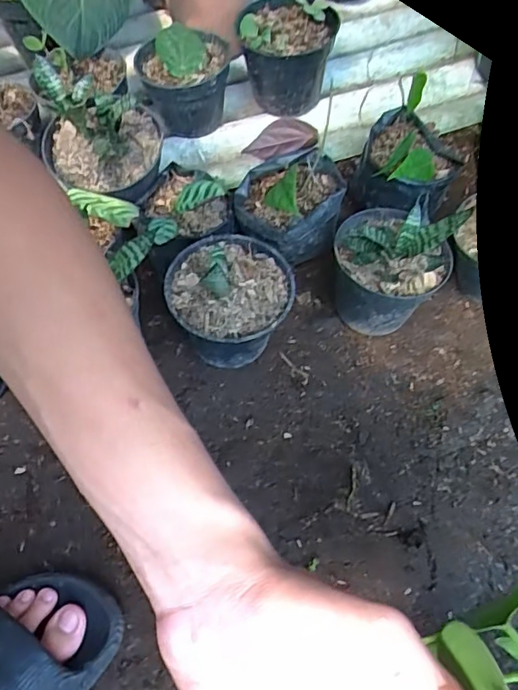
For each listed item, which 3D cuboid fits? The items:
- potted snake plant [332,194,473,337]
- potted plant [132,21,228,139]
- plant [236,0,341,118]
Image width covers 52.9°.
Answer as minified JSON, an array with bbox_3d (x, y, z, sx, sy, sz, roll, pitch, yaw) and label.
[{"bbox_3d":[0.137,-0.082,0.554,0.110,0.150,0.114,-1,57,1],"label":"potted snake plant"},{"bbox_3d":[-0.098,-0.345,0.689,0.117,0.090,0.122,-8,58,-3],"label":"potted plant"},{"bbox_3d":[0.038,-0.395,0.698,0.121,0.103,0.135,2,58,3],"label":"plant"}]

